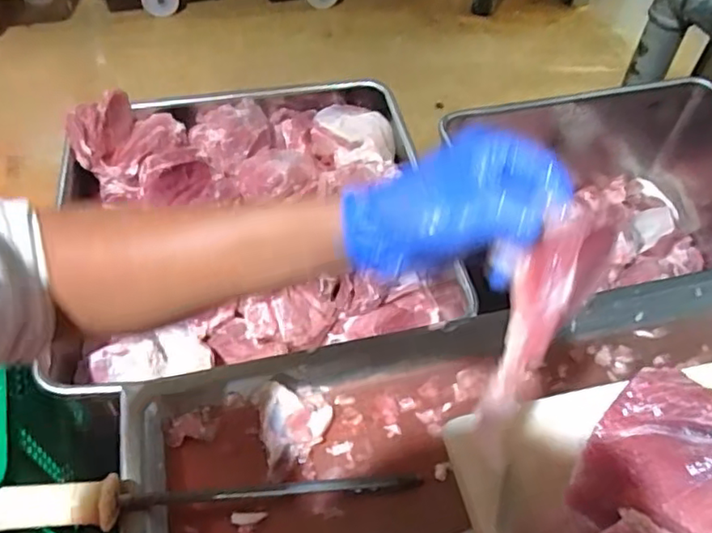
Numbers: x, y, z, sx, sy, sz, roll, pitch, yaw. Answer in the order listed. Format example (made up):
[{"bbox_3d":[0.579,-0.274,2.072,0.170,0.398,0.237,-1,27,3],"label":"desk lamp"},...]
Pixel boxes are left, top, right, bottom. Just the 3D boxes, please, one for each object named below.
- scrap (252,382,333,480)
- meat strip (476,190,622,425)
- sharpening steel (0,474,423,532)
[{"bbox_3d":[-0.066,0.163,0.643,0.077,0.024,0.093,-14,53,-13],"label":"scrap"},{"bbox_3d":[0.103,0.032,0.342,0.039,0.159,0.016,28,32,19],"label":"meat strip"},{"bbox_3d":[-0.151,0.218,0.578,0.361,0.056,0.045,-6,52,-7],"label":"sharpening steel"}]

